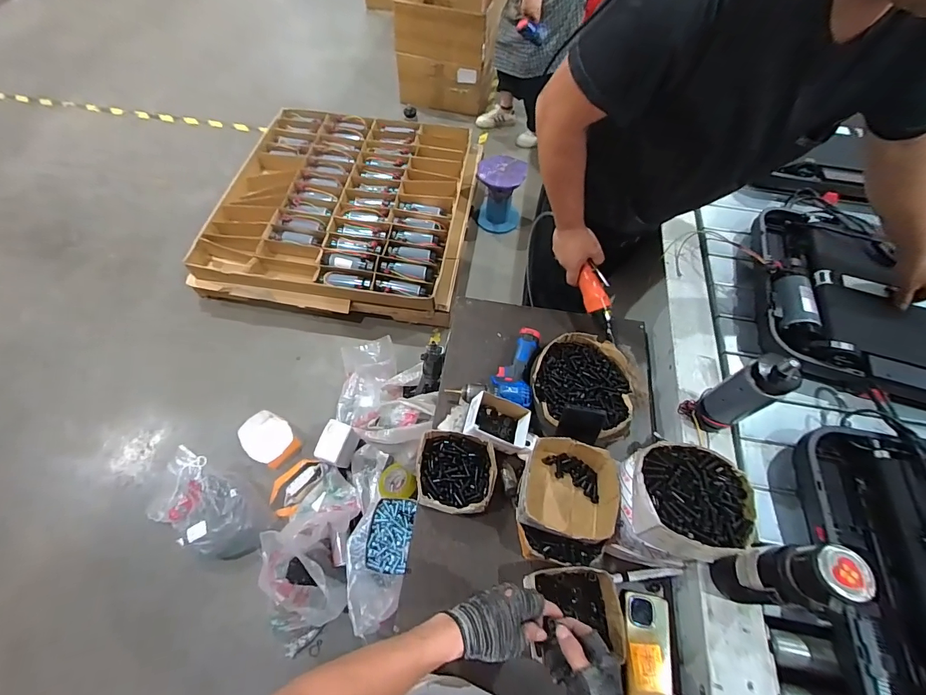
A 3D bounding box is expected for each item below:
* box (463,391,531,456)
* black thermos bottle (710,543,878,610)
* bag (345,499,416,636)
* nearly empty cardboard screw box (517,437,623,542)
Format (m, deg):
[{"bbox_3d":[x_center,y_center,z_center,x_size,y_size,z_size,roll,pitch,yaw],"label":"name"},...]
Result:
[{"bbox_3d":[0.073,0.161,0.857,0.130,0.077,0.107,17,62,7],"label":"box"},{"bbox_3d":[0.469,0.340,0.609,0.080,0.227,0.072,-5,62,-5],"label":"black thermos bottle"},{"bbox_3d":[-0.229,0.547,1.051,0.163,0.097,0.302,8,61,2],"label":"bag"},{"bbox_3d":[0.185,0.251,0.728,0.160,0.082,0.162,14,62,5],"label":"nearly empty cardboard screw box"}]

